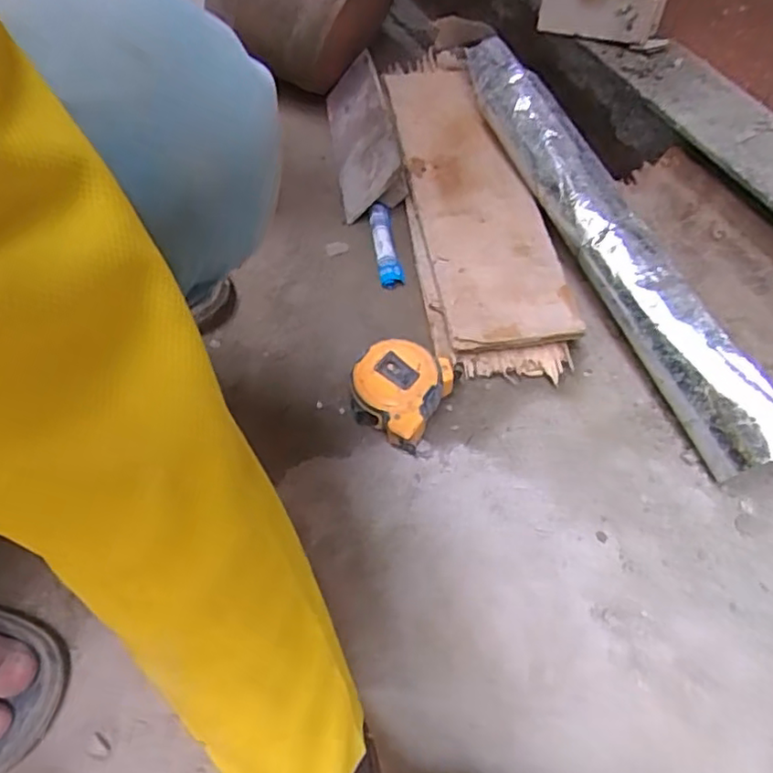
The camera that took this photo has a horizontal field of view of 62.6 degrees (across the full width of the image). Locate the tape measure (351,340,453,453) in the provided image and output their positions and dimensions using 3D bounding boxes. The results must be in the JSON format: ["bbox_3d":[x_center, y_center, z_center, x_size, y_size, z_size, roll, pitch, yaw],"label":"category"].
[{"bbox_3d":[0.011,0.003,0.532,0.074,0.042,0.075,32,63,13],"label":"tape measure"}]

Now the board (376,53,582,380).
[{"bbox_3d":[0.083,-0.206,0.655,0.130,0.032,0.433,-5,61,-7],"label":"board"}]

